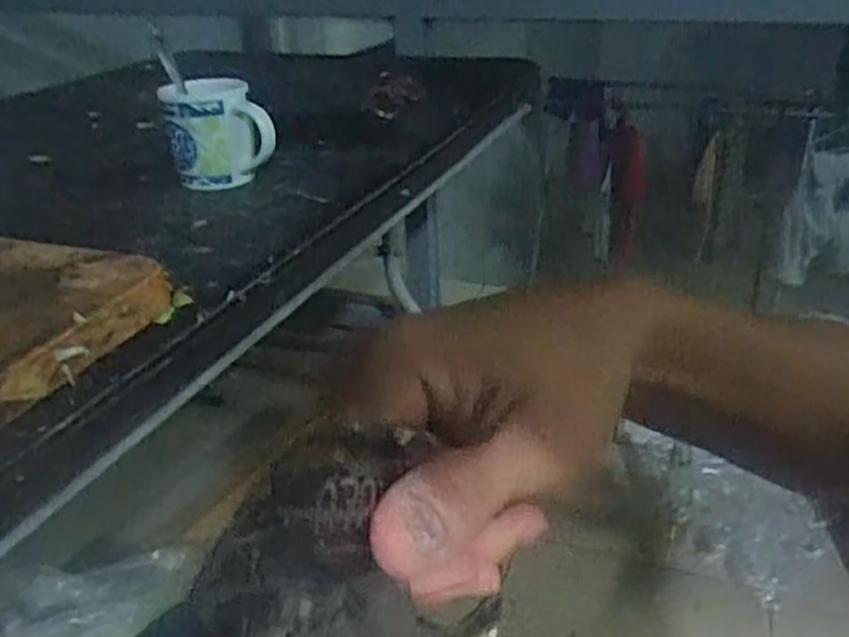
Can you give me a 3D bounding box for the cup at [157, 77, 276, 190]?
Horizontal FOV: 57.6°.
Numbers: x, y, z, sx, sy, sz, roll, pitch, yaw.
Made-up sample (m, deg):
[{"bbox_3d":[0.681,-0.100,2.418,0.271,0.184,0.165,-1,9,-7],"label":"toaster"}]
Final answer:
[{"bbox_3d":[-0.201,-0.180,0.749,0.093,0.089,0.105,-11,29,-19],"label":"cup"}]

